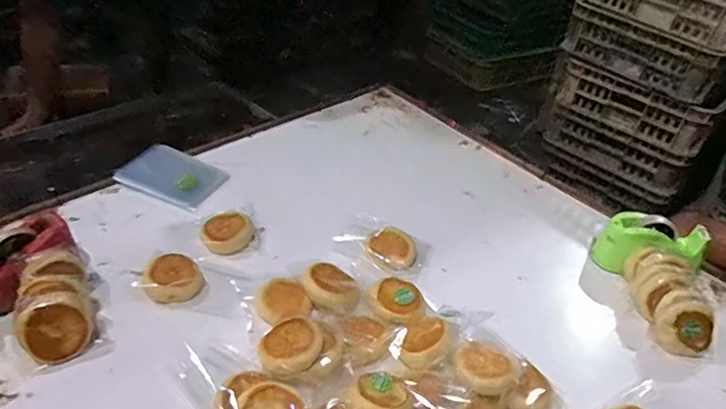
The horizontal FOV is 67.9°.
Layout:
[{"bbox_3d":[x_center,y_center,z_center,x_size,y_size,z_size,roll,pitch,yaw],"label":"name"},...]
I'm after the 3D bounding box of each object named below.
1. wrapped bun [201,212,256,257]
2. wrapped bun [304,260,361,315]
[{"bbox_3d":[-0.265,0.053,1.056,0.099,0.030,0.105,-4,39,-13],"label":"wrapped bun"},{"bbox_3d":[-0.055,0.147,0.952,0.083,0.043,0.112,-26,48,-35],"label":"wrapped bun"}]

